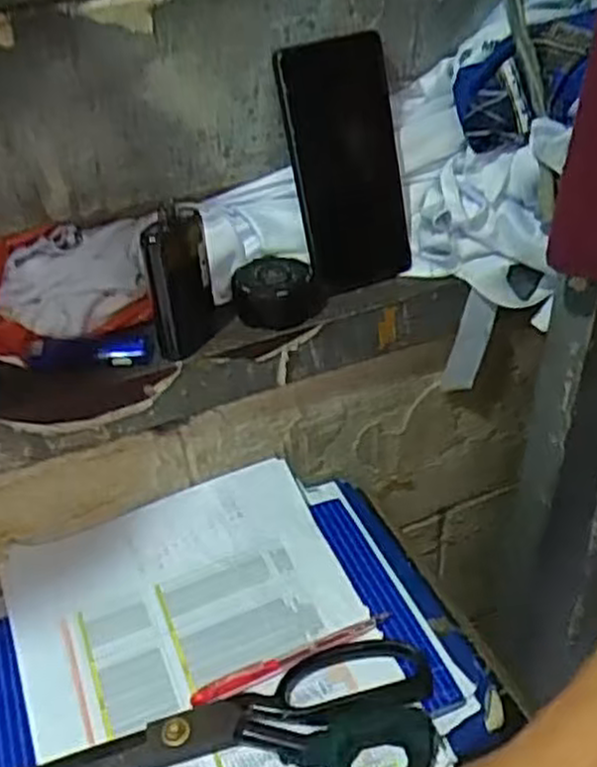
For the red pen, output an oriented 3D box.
[{"bbox_3d":[-0.002,0.175,0.487,0.135,0.009,0.015,-16,38,-17],"label":"red pen"}]

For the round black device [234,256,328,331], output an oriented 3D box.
[{"bbox_3d":[-0.016,-0.067,0.548,0.062,0.032,0.062,-2,37,2],"label":"round black device"}]

